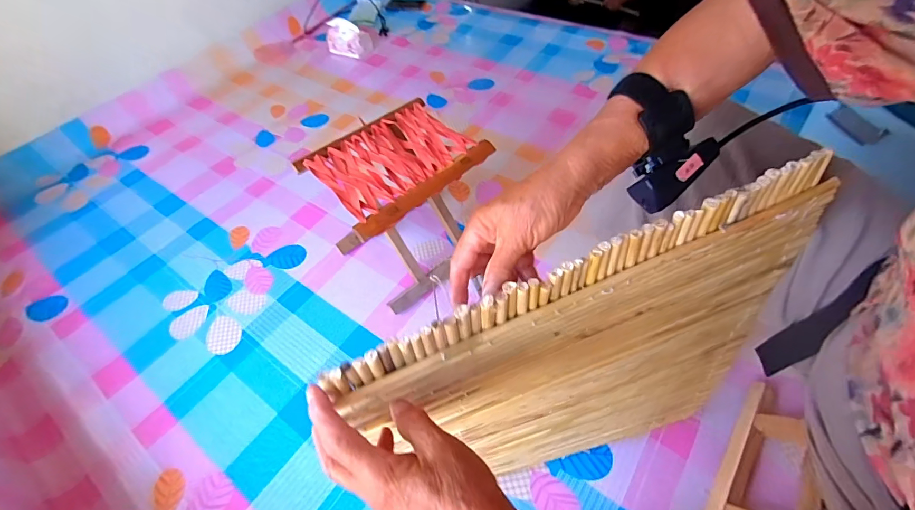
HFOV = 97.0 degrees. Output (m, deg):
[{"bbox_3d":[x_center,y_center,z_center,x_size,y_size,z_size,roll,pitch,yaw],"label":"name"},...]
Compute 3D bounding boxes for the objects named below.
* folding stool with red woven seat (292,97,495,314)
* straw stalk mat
[{"bbox_3d":[-0.087,-0.082,0.778,0.281,0.239,0.288,-40,59,-22],"label":"folding stool with red woven seat"},{"bbox_3d":[0.150,0.139,0.440,0.412,0.428,0.045,-22,50,-6],"label":"straw stalk mat"}]

